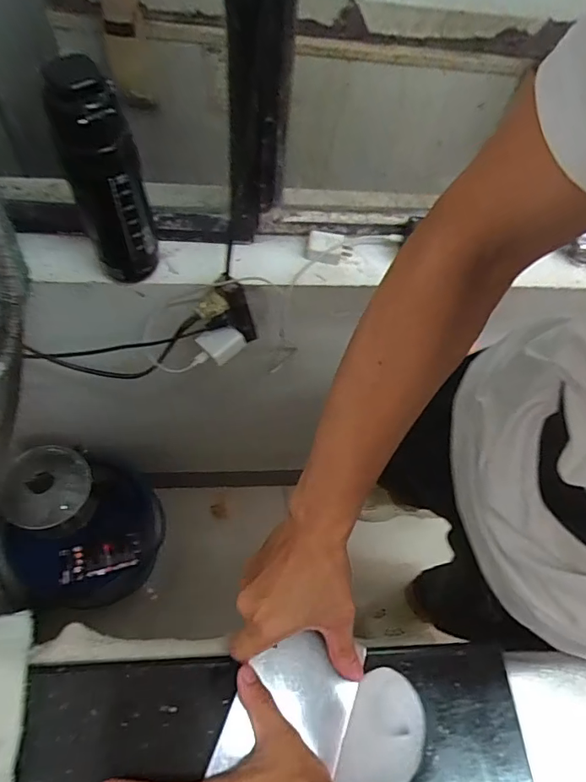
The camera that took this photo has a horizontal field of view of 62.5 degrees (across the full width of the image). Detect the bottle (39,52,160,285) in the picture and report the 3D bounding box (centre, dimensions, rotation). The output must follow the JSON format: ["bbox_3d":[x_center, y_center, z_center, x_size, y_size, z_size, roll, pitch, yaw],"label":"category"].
[{"bbox_3d":[-0.209,-0.227,0.551,0.076,0.258,0.061,-19,64,-17],"label":"bottle"}]

